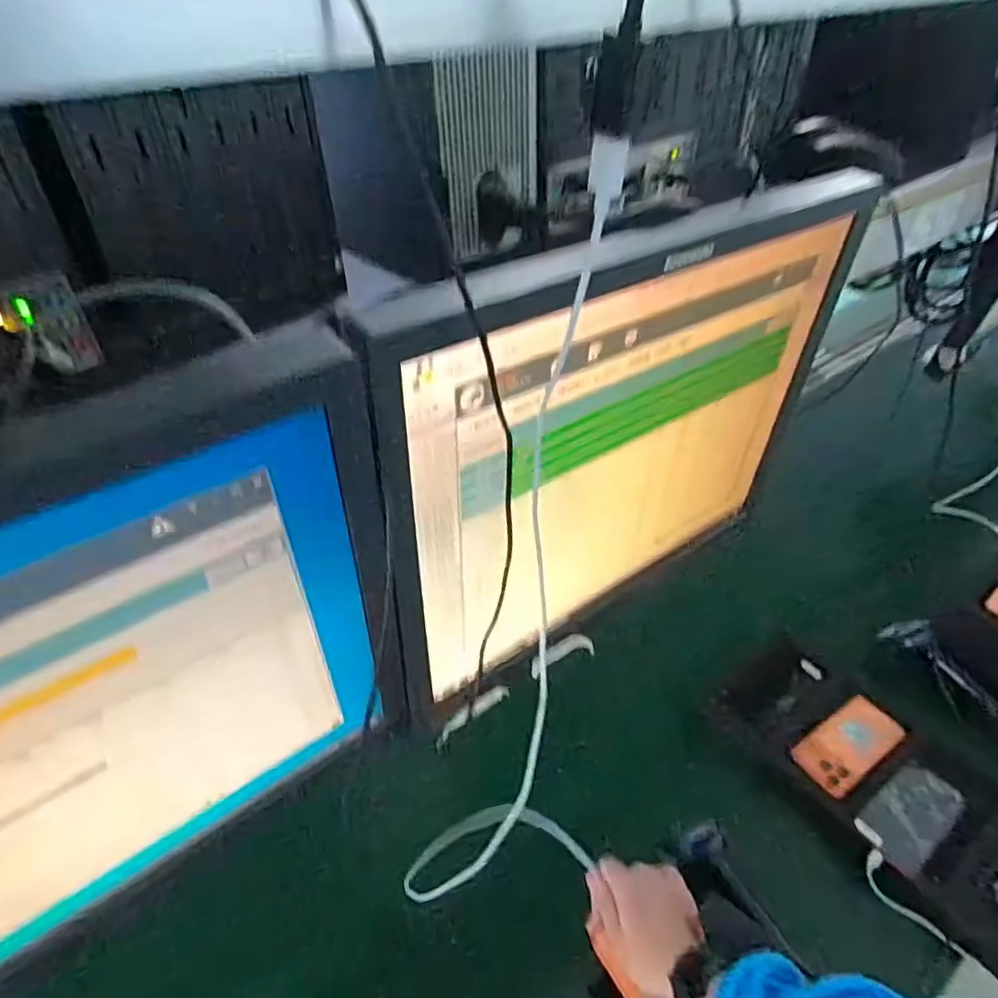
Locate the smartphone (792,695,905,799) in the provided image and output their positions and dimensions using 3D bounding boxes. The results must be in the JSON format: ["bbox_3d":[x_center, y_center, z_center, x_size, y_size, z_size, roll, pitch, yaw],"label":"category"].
[{"bbox_3d":[0.481,0.336,0.870,0.164,0.012,0.082,-26,35,-23],"label":"smartphone"}]

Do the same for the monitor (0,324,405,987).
[{"bbox_3d":[-0.205,0.117,0.248,0.374,0.284,0.054,-25,45,-28],"label":"monitor"}]

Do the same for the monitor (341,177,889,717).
[{"bbox_3d":[0.093,-0.026,0.435,0.382,0.319,0.058,-28,46,-30],"label":"monitor"}]

